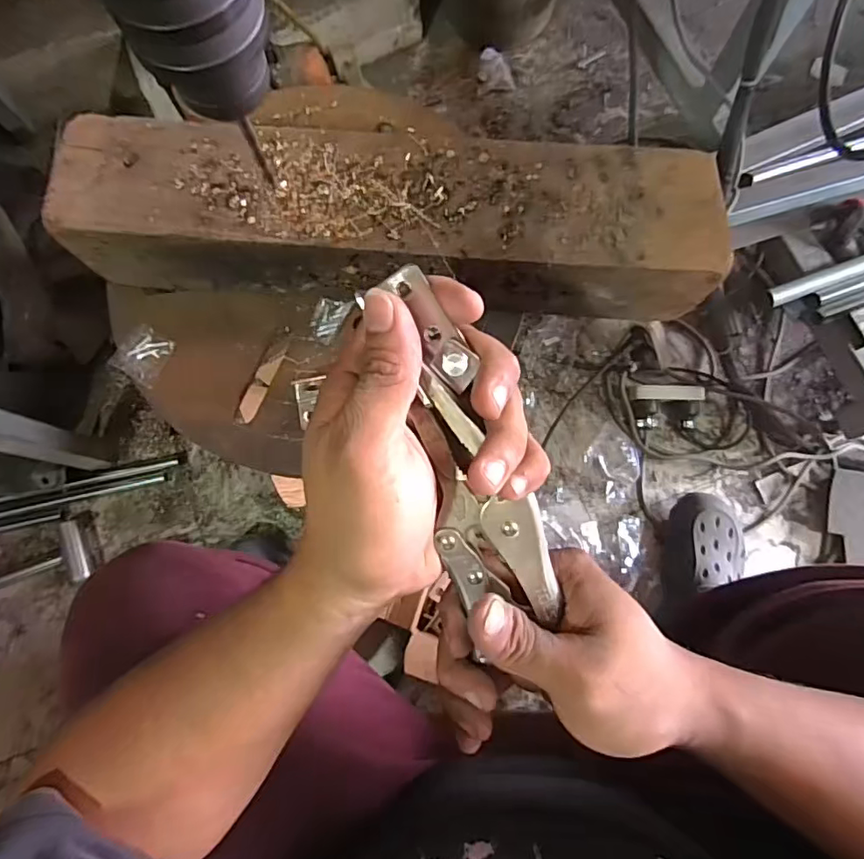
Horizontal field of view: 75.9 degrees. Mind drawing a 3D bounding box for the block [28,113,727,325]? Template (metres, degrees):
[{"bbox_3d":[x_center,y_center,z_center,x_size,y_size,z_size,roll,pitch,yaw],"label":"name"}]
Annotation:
[{"bbox_3d":[-0.025,-0.137,0.369,0.410,0.076,0.098,3,77,2],"label":"block"}]

